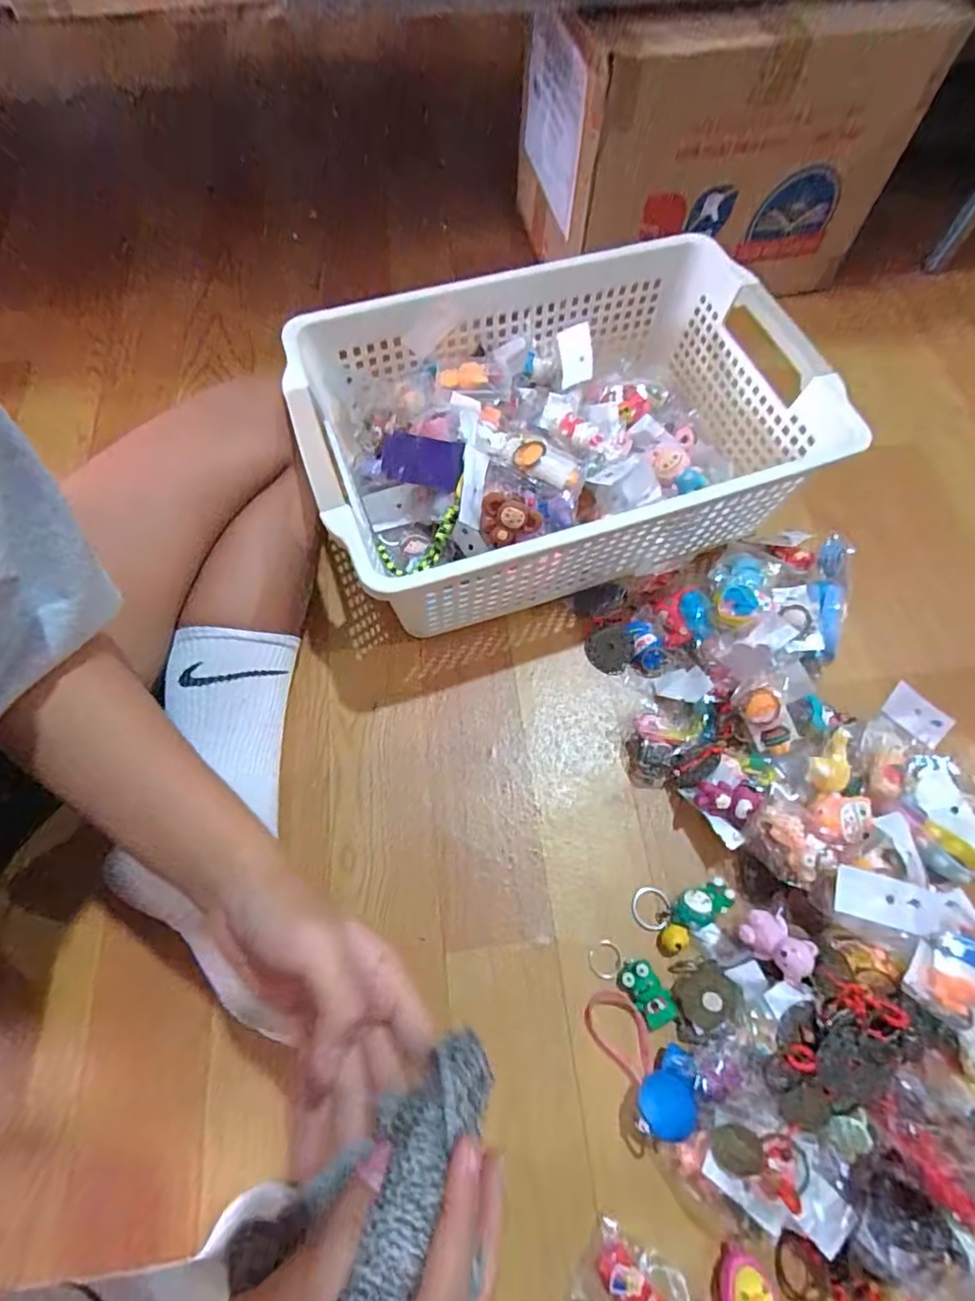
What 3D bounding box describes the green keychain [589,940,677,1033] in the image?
[{"bbox_3d":[0.106,0.238,0.410,0.030,0.014,0.067,-42,73,-18],"label":"green keychain"}]

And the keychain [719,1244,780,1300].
[{"bbox_3d":[0.155,0.387,0.337,0.032,0.018,0.042,16,66,6],"label":"keychain"}]

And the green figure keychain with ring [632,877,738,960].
[{"bbox_3d":[0.148,0.191,0.432,0.069,0.020,0.045,-32,70,-14],"label":"green figure keychain with ring"}]

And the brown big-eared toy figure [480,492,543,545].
[{"bbox_3d":[0.018,-0.105,0.460,0.047,0.039,0.023,15,38,-9],"label":"brown big-eared toy figure"}]

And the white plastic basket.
[{"bbox_3d":[0.061,-0.189,0.530,0.423,0.149,0.280,-18,67,-9],"label":"white plastic basket"}]

